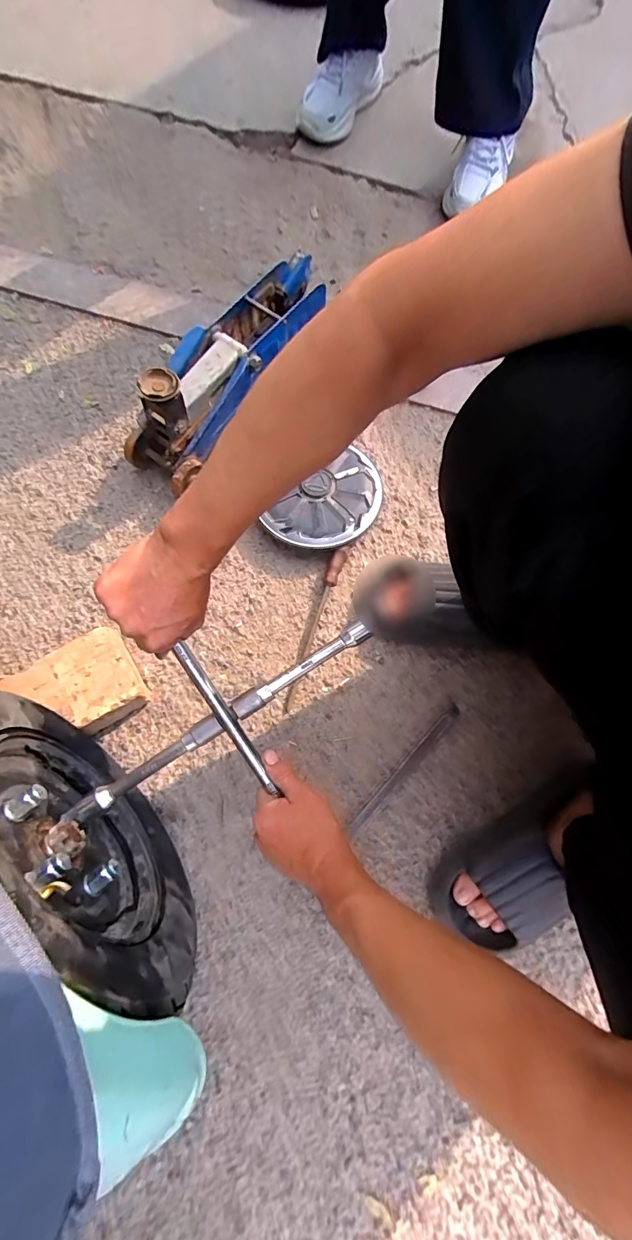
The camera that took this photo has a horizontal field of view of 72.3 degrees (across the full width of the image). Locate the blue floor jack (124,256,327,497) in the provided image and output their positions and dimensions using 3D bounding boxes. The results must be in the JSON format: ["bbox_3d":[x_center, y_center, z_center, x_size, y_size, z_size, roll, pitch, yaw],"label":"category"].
[{"bbox_3d":[-0.138,-0.398,0.685,0.115,0.140,0.395,39,75,10],"label":"blue floor jack"}]

